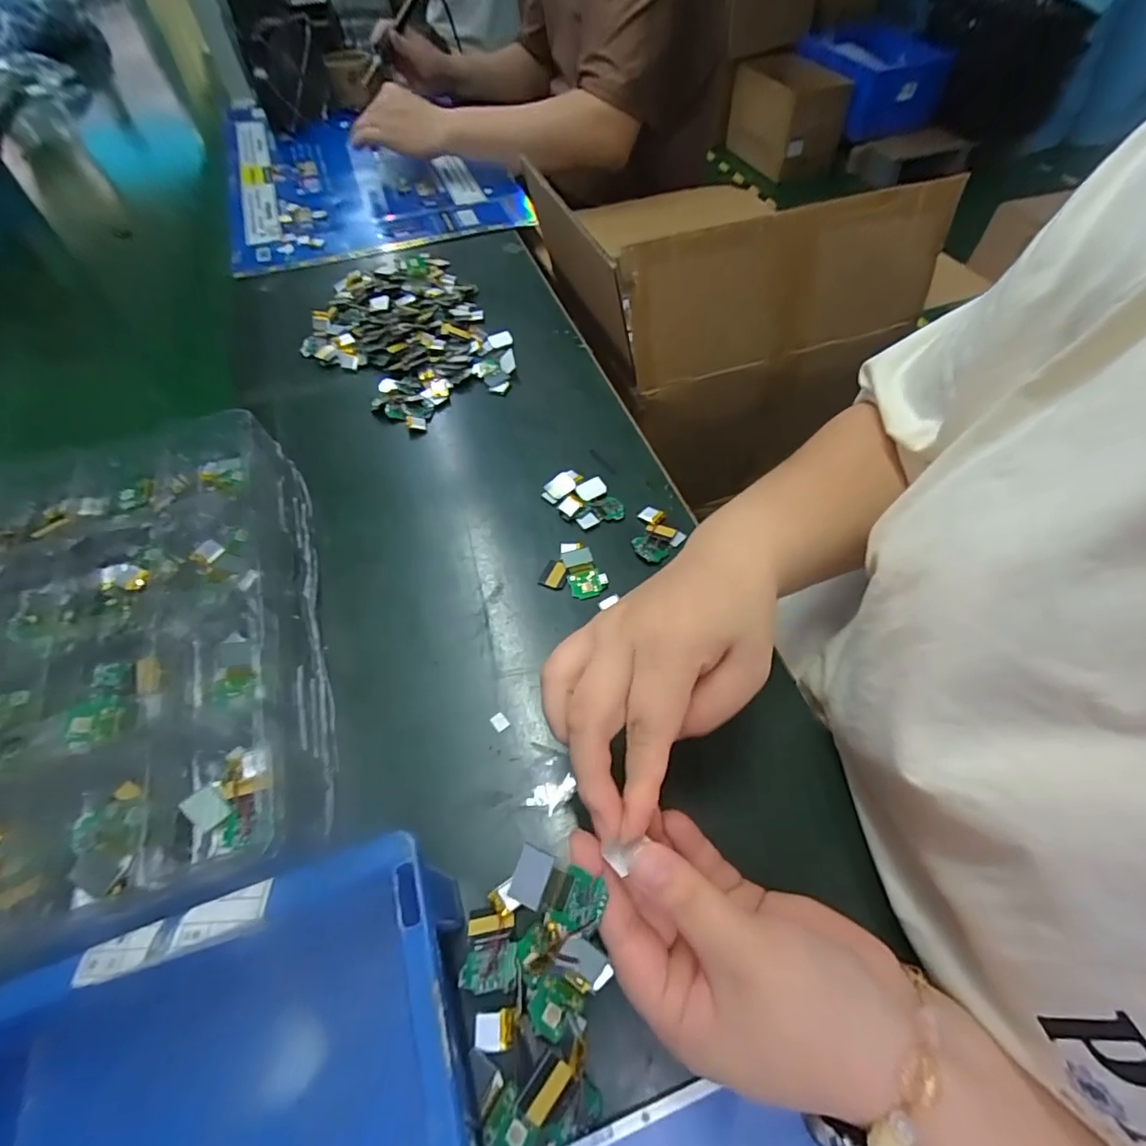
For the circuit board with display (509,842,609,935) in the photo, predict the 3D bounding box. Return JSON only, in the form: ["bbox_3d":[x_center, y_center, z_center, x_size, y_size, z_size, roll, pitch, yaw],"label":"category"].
[{"bbox_3d":[-0.006,0.128,0.217,0.037,0.004,0.021,25,81,10],"label":"circuit board with display"}]

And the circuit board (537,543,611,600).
[{"bbox_3d":[0.004,-0.002,0.384,0.044,0.004,0.040,19,59,14],"label":"circuit board"}]

